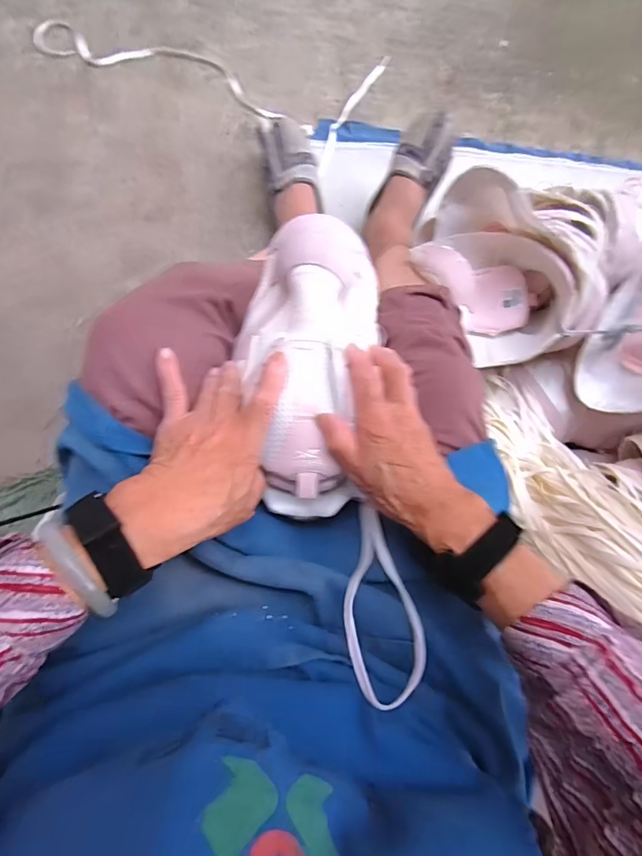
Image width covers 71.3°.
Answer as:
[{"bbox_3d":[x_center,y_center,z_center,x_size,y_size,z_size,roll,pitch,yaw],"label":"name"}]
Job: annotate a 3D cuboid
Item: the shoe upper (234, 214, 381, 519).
[{"bbox_3d":[-0.013,-0.052,0.386,0.114,0.066,0.252,4,87,-7],"label":"shoe upper"}]

